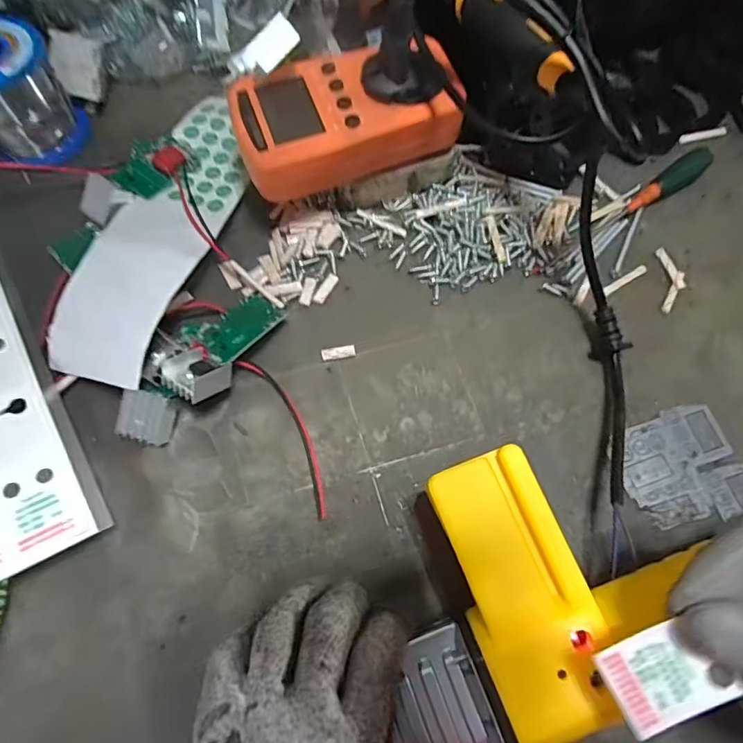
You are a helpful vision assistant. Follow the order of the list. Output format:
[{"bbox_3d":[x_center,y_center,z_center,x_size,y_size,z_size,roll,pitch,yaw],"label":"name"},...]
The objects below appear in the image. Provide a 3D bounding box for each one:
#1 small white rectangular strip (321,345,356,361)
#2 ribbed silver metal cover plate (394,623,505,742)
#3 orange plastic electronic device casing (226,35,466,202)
[{"bbox_3d":[-0.019,-0.011,0.299,0.020,0.004,0.007,-10,72,-5],"label":"small white rectangular strip"},{"bbox_3d":[0.026,0.143,0.211,0.047,0.012,0.057,-18,73,-8],"label":"ribbed silver metal cover plate"},{"bbox_3d":[-0.012,-0.145,0.293,0.129,0.032,0.073,-18,72,-9],"label":"orange plastic electronic device casing"}]

